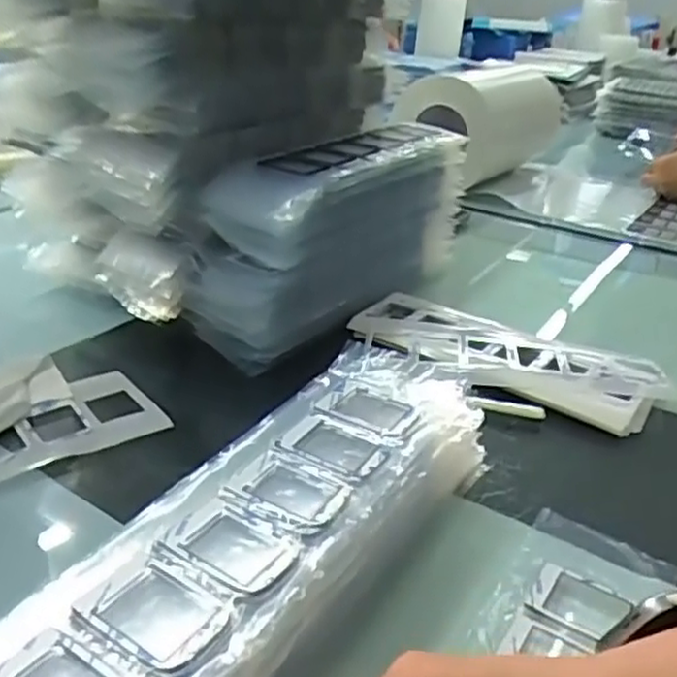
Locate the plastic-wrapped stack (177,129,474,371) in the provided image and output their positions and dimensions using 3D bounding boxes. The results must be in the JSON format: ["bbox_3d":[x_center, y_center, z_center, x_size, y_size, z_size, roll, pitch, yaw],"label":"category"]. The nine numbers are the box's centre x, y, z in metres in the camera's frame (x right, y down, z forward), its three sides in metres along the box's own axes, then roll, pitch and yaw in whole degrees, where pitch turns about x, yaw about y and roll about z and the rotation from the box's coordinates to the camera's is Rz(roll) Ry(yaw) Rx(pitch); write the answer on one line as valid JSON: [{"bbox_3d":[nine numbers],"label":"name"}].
[{"bbox_3d":[0.013,-0.105,0.636,0.092,0.129,0.338,22,33,31],"label":"plastic-wrapped stack"}]

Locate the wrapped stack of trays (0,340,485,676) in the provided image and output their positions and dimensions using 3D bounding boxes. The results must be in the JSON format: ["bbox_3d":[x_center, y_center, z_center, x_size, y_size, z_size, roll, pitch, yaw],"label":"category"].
[{"bbox_3d":[-0.028,0.101,0.322,0.099,0.062,0.307,18,31,25],"label":"wrapped stack of trays"}]

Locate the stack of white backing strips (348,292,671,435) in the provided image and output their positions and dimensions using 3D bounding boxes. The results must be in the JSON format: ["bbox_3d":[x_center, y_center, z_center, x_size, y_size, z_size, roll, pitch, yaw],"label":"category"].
[{"bbox_3d":[0.130,0.011,0.565,0.235,0.015,0.104,18,31,25],"label":"stack of white backing strips"}]

